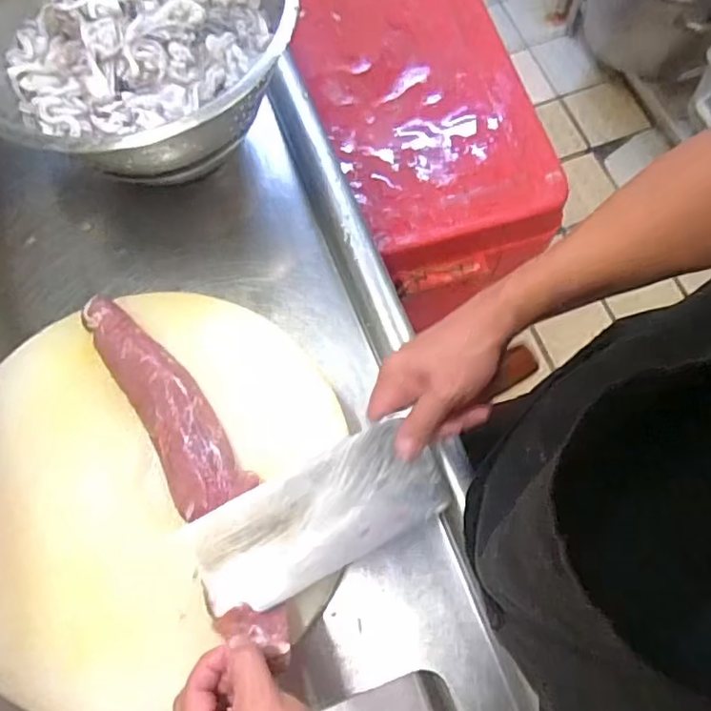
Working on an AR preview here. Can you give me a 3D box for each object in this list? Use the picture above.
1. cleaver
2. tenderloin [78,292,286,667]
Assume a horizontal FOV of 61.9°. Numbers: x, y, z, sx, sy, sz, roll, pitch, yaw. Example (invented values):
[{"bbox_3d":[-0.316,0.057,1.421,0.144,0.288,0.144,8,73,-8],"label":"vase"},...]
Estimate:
[{"bbox_3d":[0.018,0.097,0.460,0.295,0.027,0.081,-29,72,-8],"label":"cleaver"},{"bbox_3d":[-0.138,0.083,0.489,0.061,0.050,0.337,-30,69,-8],"label":"tenderloin"}]

